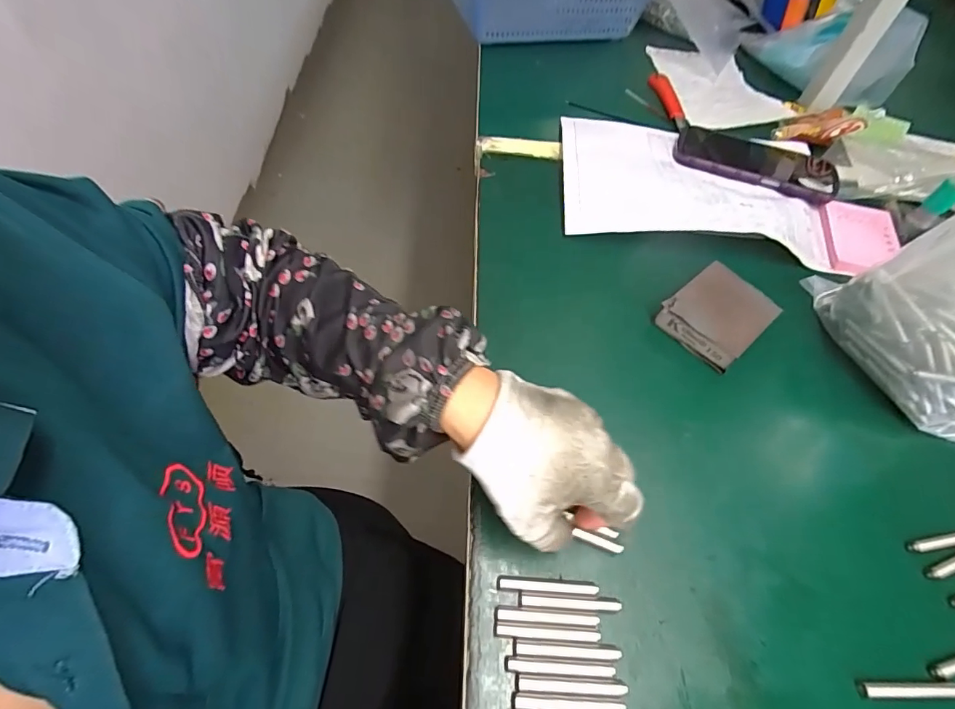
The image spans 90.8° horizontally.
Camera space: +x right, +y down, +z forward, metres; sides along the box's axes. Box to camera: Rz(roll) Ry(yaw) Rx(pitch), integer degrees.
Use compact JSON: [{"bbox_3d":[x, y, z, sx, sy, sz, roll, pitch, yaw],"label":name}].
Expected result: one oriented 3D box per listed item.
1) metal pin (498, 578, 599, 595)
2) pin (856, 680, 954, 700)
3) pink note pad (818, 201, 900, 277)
[{"bbox_3d":[0.041,0.136,0.276,0.058,0.004,0.006,6,57,-3],"label":"metal pin"},{"bbox_3d":[0.241,0.187,0.262,0.058,0.005,0.008,4,57,-4],"label":"pin"},{"bbox_3d":[0.384,-0.112,0.468,0.071,0.009,0.107,17,57,5],"label":"pink note pad"}]

